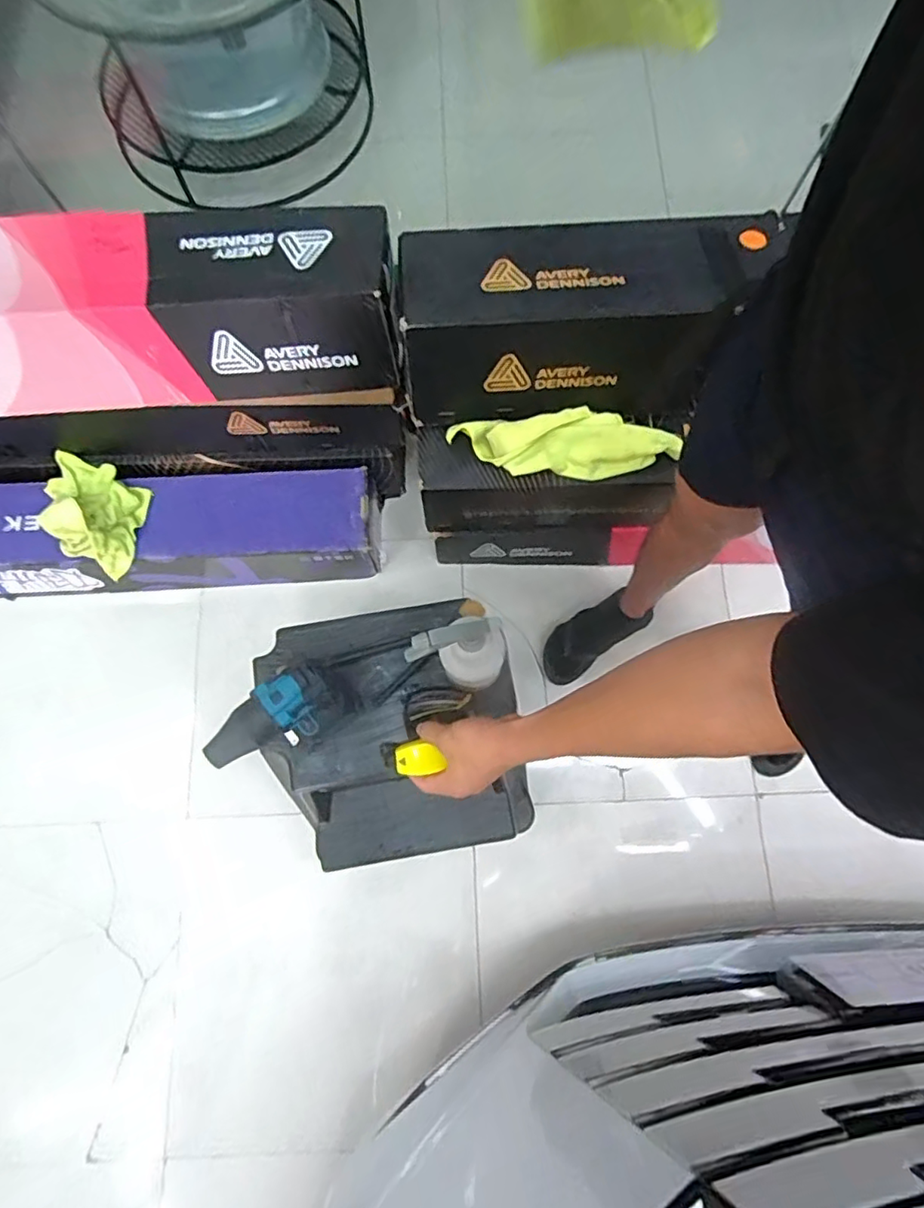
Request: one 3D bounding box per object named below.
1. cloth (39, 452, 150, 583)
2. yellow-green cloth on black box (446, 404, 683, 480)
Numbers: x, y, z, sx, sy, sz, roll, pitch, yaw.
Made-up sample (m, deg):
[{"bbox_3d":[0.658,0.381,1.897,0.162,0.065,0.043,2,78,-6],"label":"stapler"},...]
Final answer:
[{"bbox_3d":[-0.750,-0.191,1.186,0.210,0.085,0.192,32,78,8],"label":"cloth"},{"bbox_3d":[0.174,-0.270,0.991,0.373,0.062,0.096,-4,76,-1],"label":"yellow-green cloth on black box"}]

